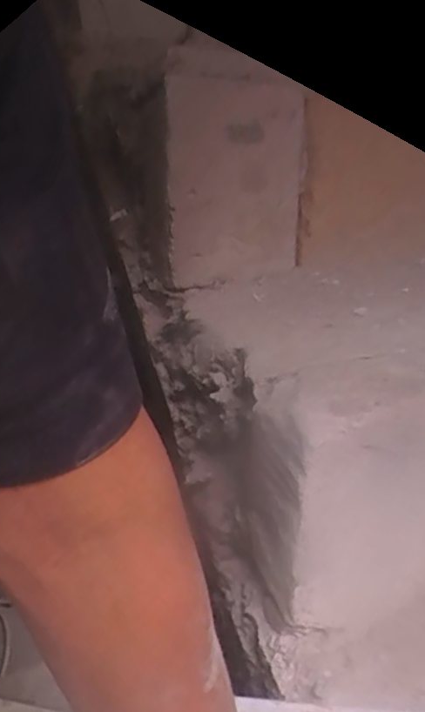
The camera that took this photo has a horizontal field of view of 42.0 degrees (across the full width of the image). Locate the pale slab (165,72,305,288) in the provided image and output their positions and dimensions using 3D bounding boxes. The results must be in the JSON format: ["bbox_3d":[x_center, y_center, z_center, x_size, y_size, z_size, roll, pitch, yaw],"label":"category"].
[{"bbox_3d":[0.027,-0.171,0.554,0.146,0.191,0.026,-8,19,-23],"label":"pale slab"}]

